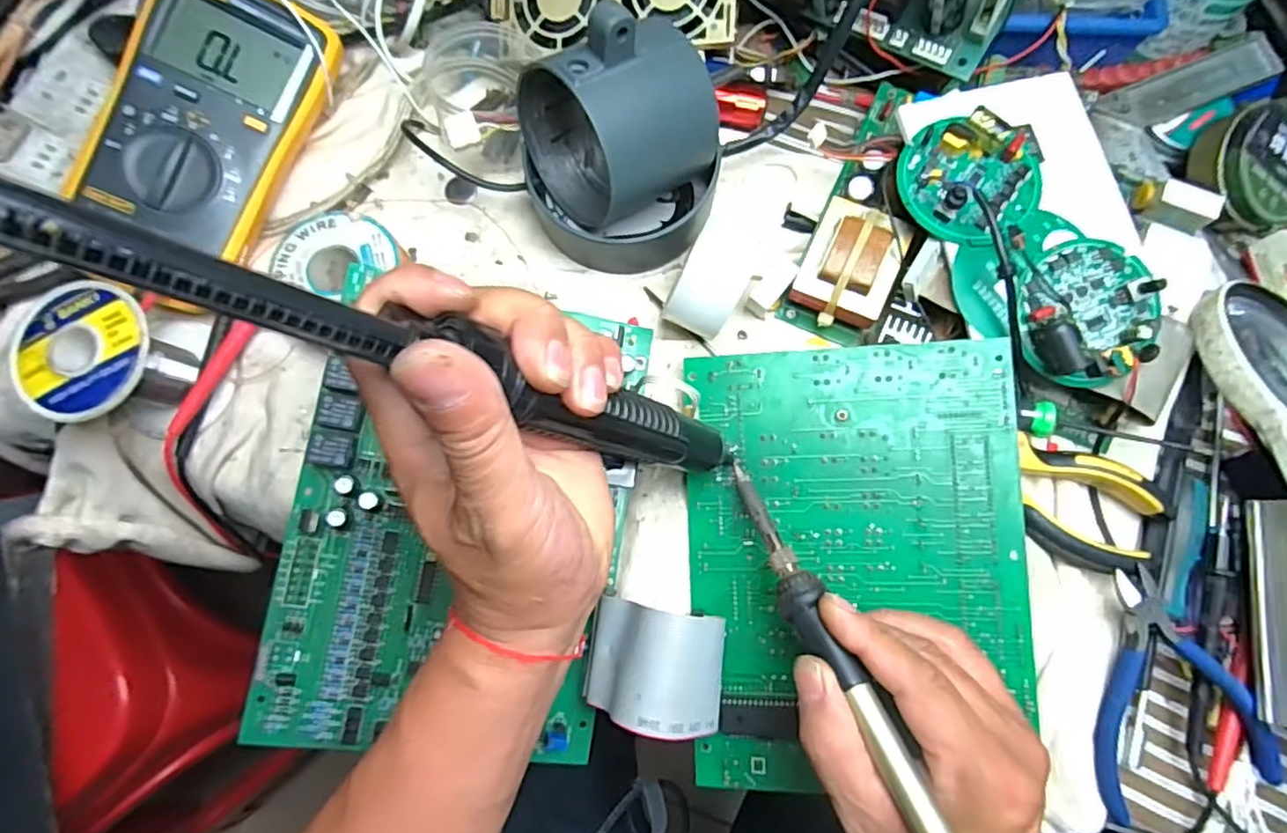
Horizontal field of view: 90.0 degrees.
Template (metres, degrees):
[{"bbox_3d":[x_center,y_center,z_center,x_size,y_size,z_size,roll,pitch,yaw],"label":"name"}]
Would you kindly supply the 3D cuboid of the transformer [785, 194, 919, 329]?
[{"bbox_3d":[0.113,-0.083,0.354,0.048,0.044,0.062,21,78,4],"label":"transformer"}]

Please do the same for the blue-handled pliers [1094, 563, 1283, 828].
[{"bbox_3d":[0.243,0.130,0.303,0.076,0.023,0.109,-21,78,-6],"label":"blue-handled pliers"}]

